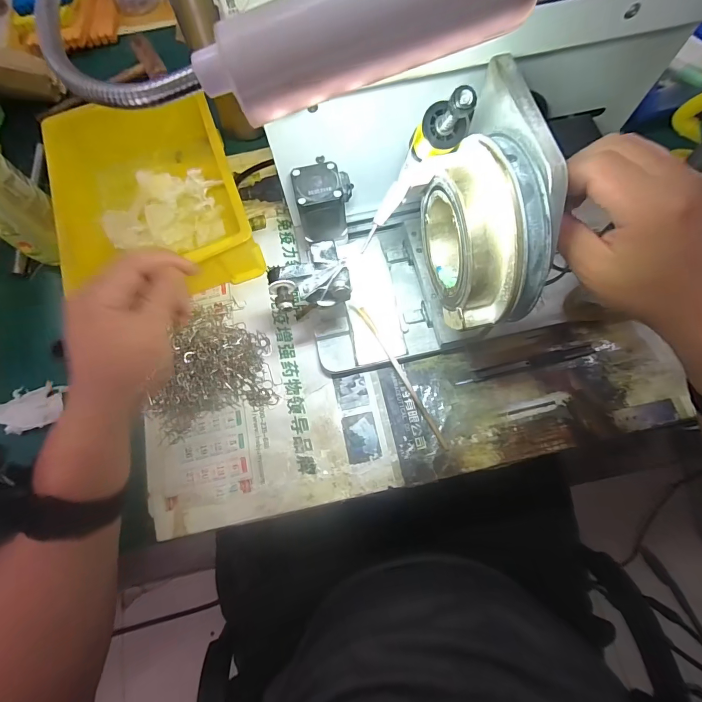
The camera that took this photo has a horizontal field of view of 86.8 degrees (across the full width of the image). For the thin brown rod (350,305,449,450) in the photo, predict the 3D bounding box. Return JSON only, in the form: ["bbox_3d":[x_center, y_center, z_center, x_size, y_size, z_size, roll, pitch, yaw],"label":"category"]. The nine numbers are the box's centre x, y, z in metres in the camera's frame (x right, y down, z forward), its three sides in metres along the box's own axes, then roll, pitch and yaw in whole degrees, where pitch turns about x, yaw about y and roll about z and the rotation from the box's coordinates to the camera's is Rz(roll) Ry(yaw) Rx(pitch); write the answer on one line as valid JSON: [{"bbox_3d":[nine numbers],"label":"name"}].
[{"bbox_3d":[0.048,0.024,0.360,0.009,0.010,0.161,-31,87,-8],"label":"thin brown rod"}]

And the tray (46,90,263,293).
[{"bbox_3d":[-0.211,-0.165,0.408,0.181,0.071,0.227,-16,72,-4],"label":"tray"}]

